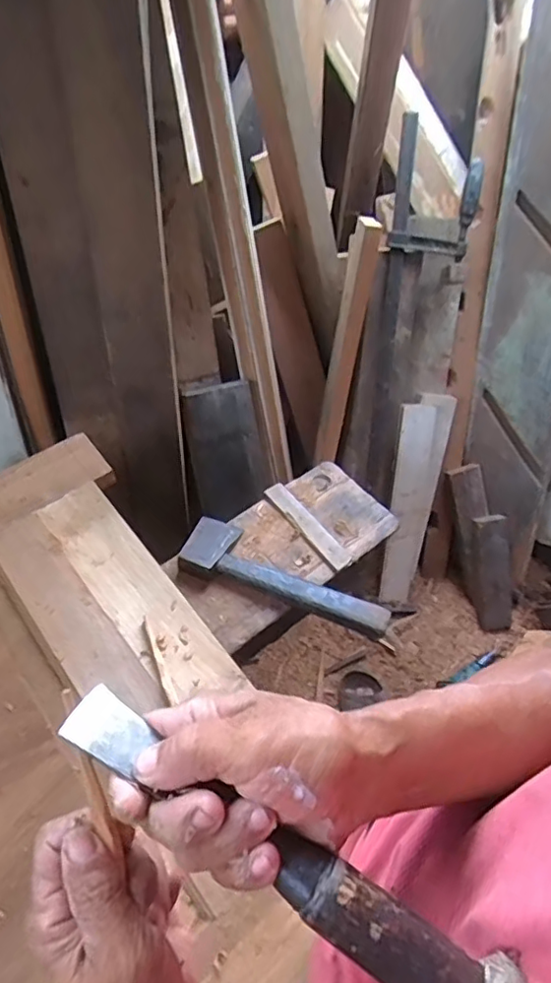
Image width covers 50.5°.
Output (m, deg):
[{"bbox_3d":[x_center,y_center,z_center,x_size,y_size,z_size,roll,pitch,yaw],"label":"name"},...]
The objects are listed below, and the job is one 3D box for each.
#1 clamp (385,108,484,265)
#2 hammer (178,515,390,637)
[{"bbox_3d":[0.298,-0.555,1.076,0.182,0.224,0.065,-7,38,-18],"label":"clamp"},{"bbox_3d":[0.017,0.124,0.903,0.334,0.031,0.111,19,56,10],"label":"hammer"}]

